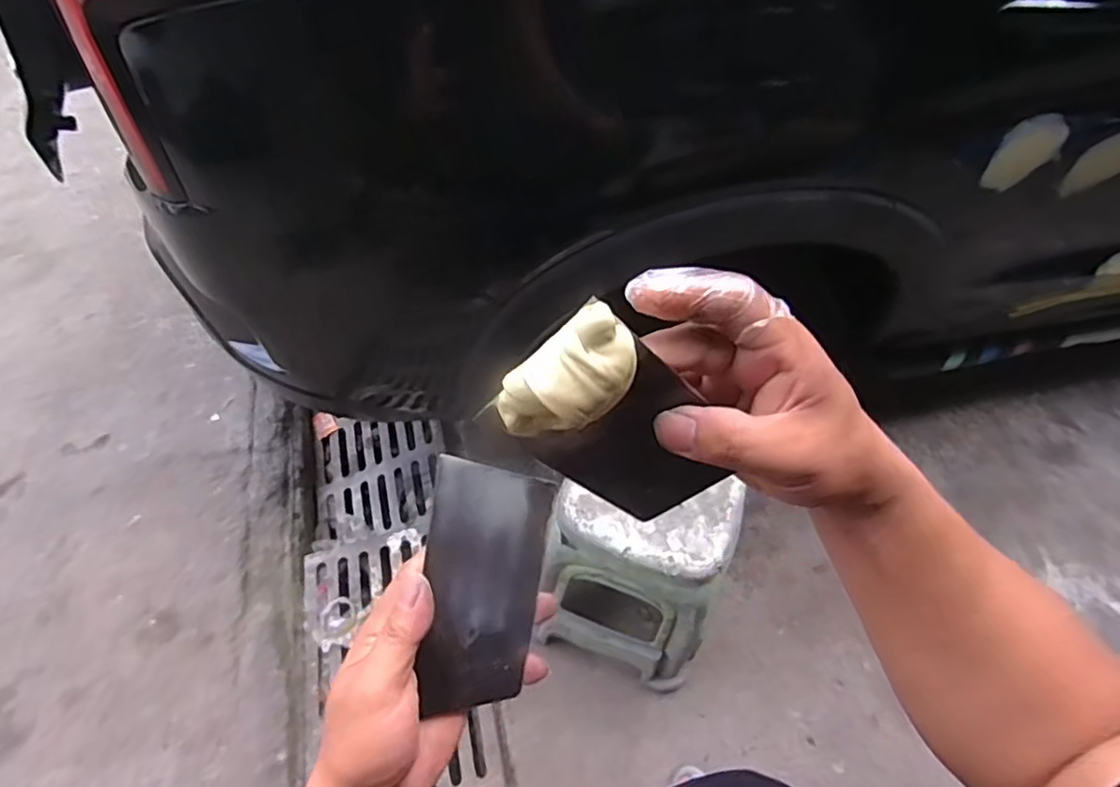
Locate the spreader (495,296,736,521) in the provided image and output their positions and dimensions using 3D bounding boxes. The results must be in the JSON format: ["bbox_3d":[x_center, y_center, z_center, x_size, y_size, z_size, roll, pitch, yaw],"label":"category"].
[{"bbox_3d":[0.024,0.020,0.265,0.068,0.133,0.028,-17,52,15],"label":"spreader"}]

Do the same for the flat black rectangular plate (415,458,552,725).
[{"bbox_3d":[-0.040,0.104,0.335,0.067,0.008,0.132,6,93,-30],"label":"flat black rectangular plate"}]

